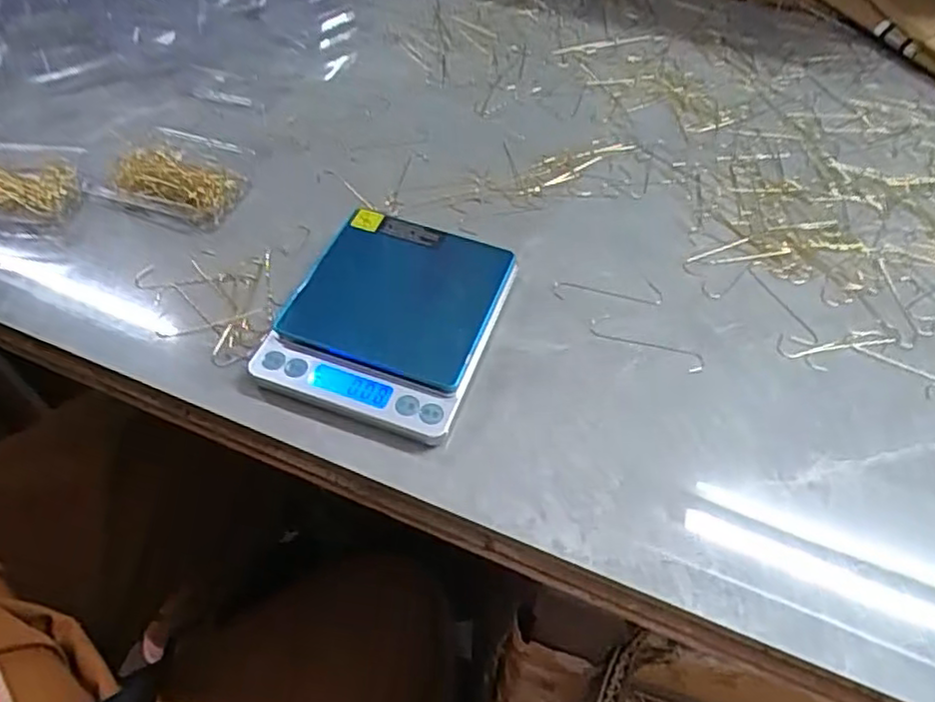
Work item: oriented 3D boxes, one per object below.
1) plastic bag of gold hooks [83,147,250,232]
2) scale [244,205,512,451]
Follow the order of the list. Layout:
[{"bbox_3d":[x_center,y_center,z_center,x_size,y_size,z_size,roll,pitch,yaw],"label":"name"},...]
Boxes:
[{"bbox_3d":[-0.186,-0.104,0.423,0.082,0.017,0.048,15,53,9],"label":"plastic bag of gold hooks"},{"bbox_3d":[-0.045,-0.021,0.365,0.112,0.022,0.126,17,54,10],"label":"scale"}]

